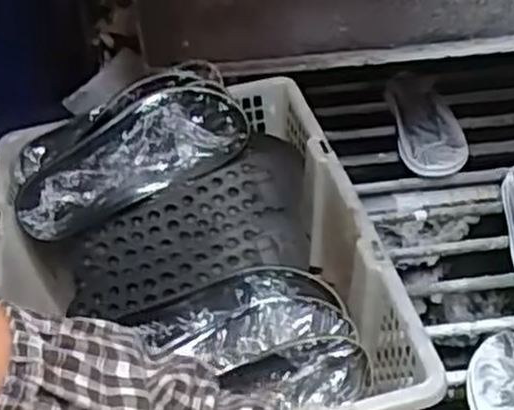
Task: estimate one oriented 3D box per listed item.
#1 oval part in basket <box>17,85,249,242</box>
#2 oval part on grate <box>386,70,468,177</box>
[{"bbox_3d":[-0.133,-0.049,0.806,0.246,0.098,0.054,-27,9,-7],"label":"oval part in basket"},{"bbox_3d":[0.255,-0.126,1.175,0.099,0.035,0.238,-3,39,4],"label":"oval part on grate"}]

